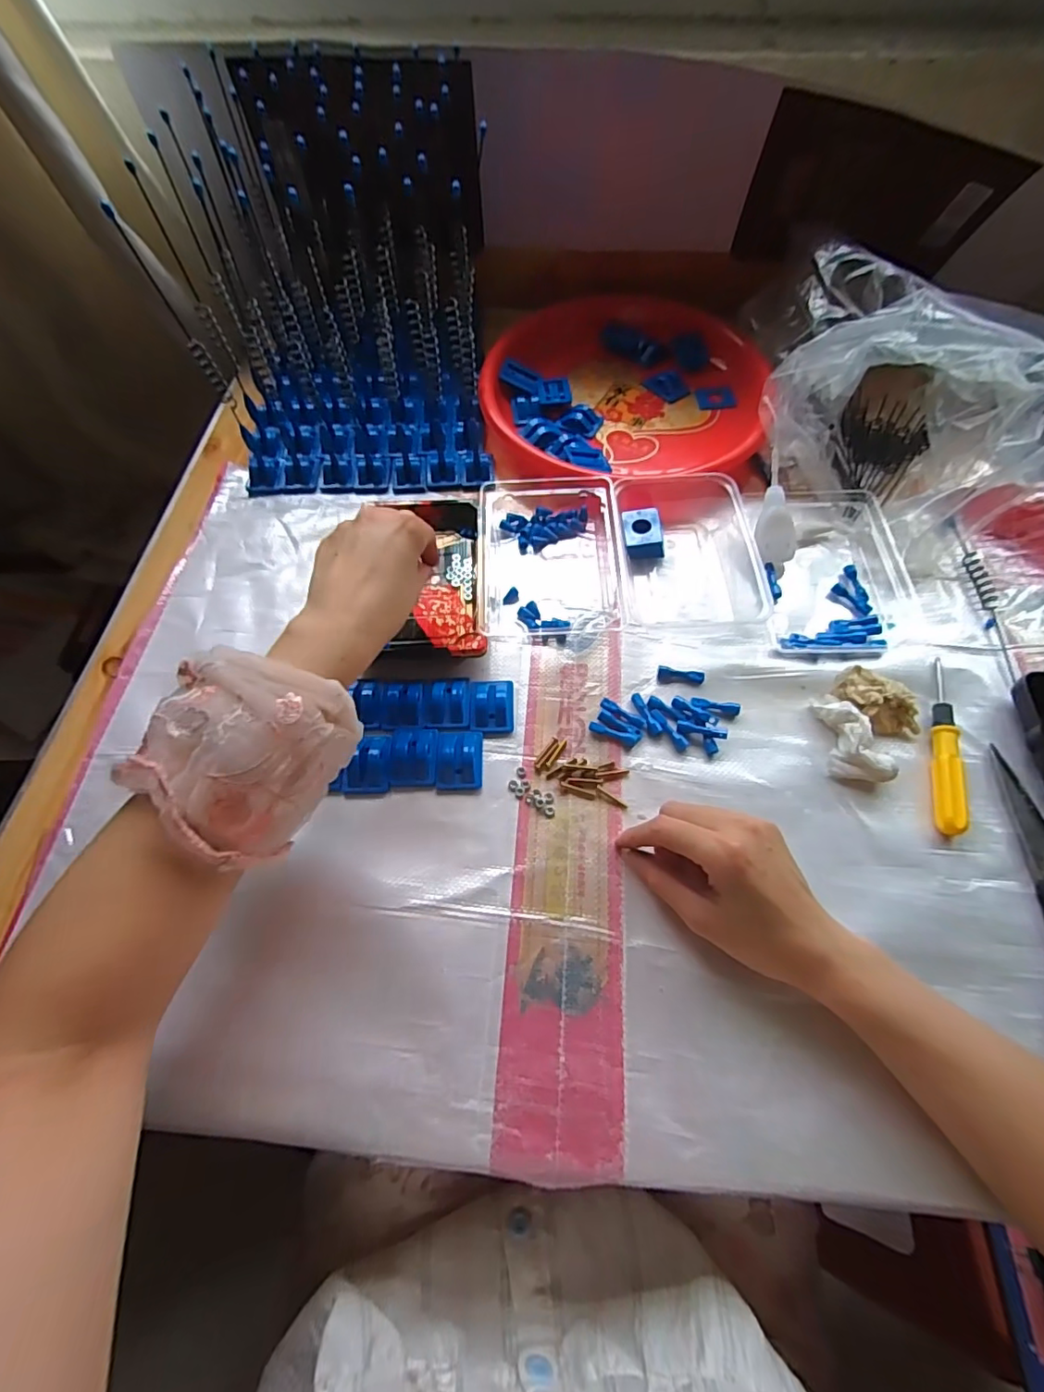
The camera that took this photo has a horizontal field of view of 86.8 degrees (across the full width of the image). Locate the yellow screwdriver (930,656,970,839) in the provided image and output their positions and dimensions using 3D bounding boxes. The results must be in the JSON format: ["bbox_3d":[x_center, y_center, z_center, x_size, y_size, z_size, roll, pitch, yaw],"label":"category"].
[{"bbox_3d":[0.311,0.035,0.406,0.017,0.017,0.137,13,64,7],"label":"yellow screwdriver"}]

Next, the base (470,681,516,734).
[{"bbox_3d":[-0.023,0.006,0.428,0.034,0.014,0.042,0,63,0],"label":"base"}]

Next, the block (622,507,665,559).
[{"bbox_3d":[0.109,-0.146,0.501,0.033,0.023,0.043,-3,63,-1],"label":"block"}]

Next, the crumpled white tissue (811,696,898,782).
[{"bbox_3d":[0.243,0.029,0.405,0.036,0.027,0.066,-1,63,0],"label":"crumpled white tissue"}]

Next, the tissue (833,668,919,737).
[{"bbox_3d":[0.269,0.004,0.416,0.038,0.024,0.063,-34,68,-16],"label":"tissue"}]

